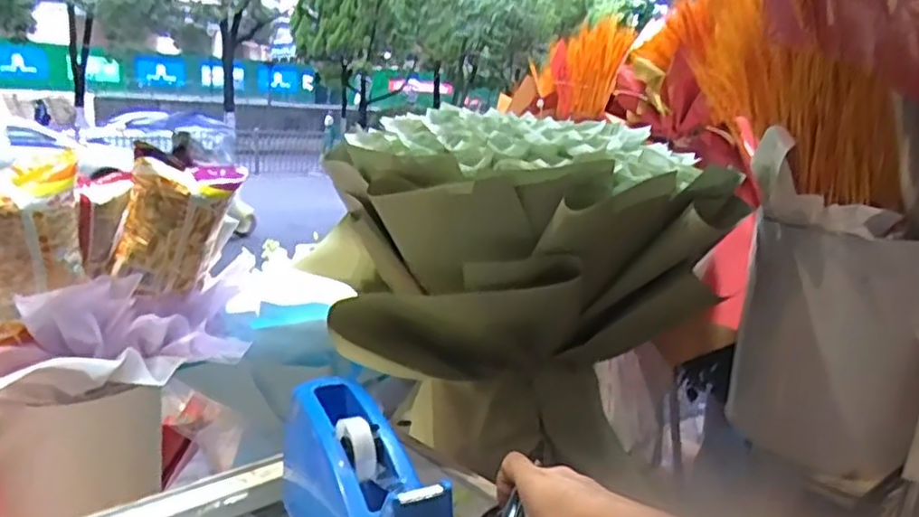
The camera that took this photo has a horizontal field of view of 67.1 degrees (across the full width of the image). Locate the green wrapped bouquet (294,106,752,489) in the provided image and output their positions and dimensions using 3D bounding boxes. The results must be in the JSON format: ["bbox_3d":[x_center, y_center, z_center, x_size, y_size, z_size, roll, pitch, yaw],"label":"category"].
[{"bbox_3d":[0.061,0.053,0.779,0.387,0.385,0.322,-5,14,-28],"label":"green wrapped bouquet"}]

